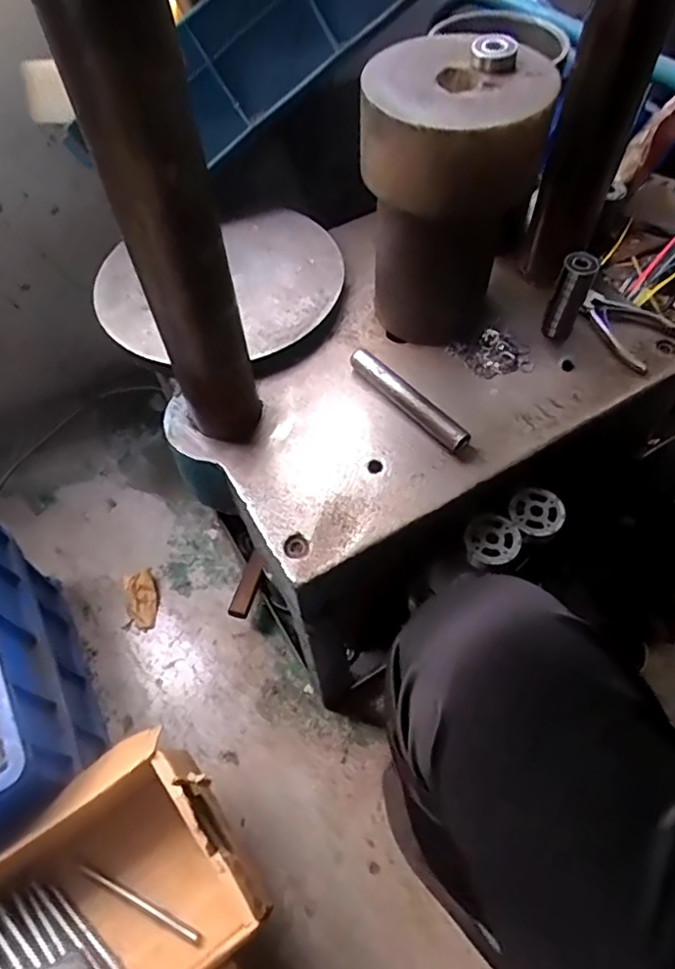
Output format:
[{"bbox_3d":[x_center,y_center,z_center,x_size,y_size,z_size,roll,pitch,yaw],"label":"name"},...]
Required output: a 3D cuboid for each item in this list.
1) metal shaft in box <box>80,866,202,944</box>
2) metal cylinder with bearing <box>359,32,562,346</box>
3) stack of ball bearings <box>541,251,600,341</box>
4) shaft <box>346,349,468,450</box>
[{"bbox_3d":[-0.209,0.442,0.622,0.149,0.011,0.011,20,61,14],"label":"metal shaft in box"},{"bbox_3d":[0.096,-0.244,0.529,0.142,0.224,0.138,4,58,5],"label":"metal cylinder with bearing"},{"bbox_3d":[0.220,-0.178,0.562,0.030,0.091,0.023,21,61,15],"label":"stack of ball bearings"},{"bbox_3d":[0.064,-0.080,0.553,0.021,0.020,0.143,-37,63,-19],"label":"shaft"}]

